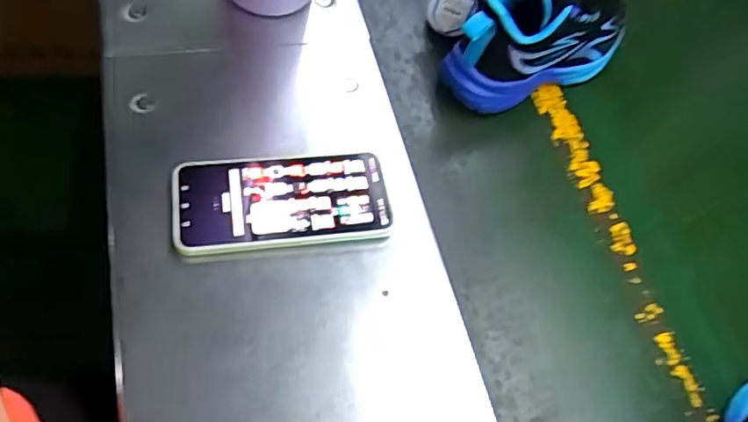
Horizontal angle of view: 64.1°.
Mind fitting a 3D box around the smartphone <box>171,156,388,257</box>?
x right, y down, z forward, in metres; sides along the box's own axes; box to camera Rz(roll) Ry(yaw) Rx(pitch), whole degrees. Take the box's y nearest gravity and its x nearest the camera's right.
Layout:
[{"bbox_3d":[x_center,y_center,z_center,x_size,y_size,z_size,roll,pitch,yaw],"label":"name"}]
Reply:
[{"bbox_3d":[-0.068,-0.010,0.448,0.158,0.011,0.075,-7,58,-8],"label":"smartphone"}]

